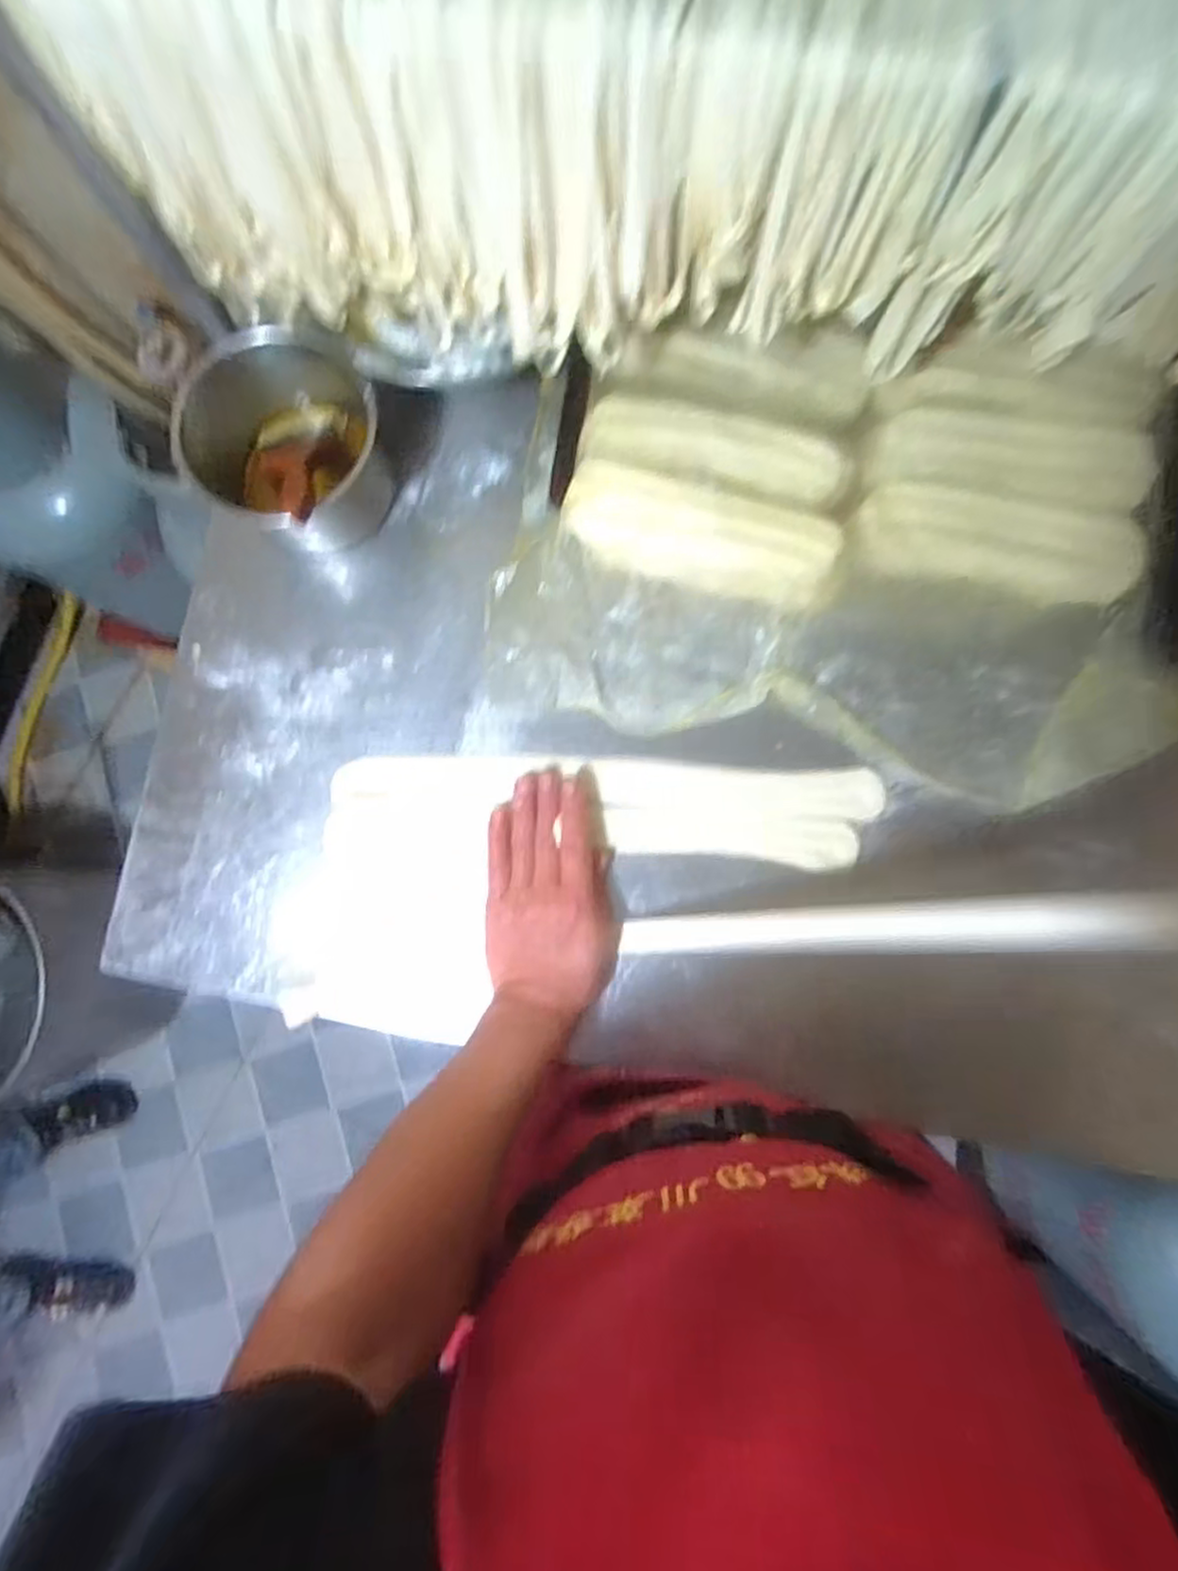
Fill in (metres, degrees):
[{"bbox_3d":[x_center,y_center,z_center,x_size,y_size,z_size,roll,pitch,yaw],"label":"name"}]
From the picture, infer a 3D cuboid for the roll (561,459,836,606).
[{"bbox_3d":[0.088,-0.198,0.578,0.213,0.057,0.068,17,86,4],"label":"roll"}]

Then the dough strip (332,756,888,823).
[{"bbox_3d":[0.014,0.002,0.585,0.438,0.014,0.047,1,85,1],"label":"dough strip"}]

